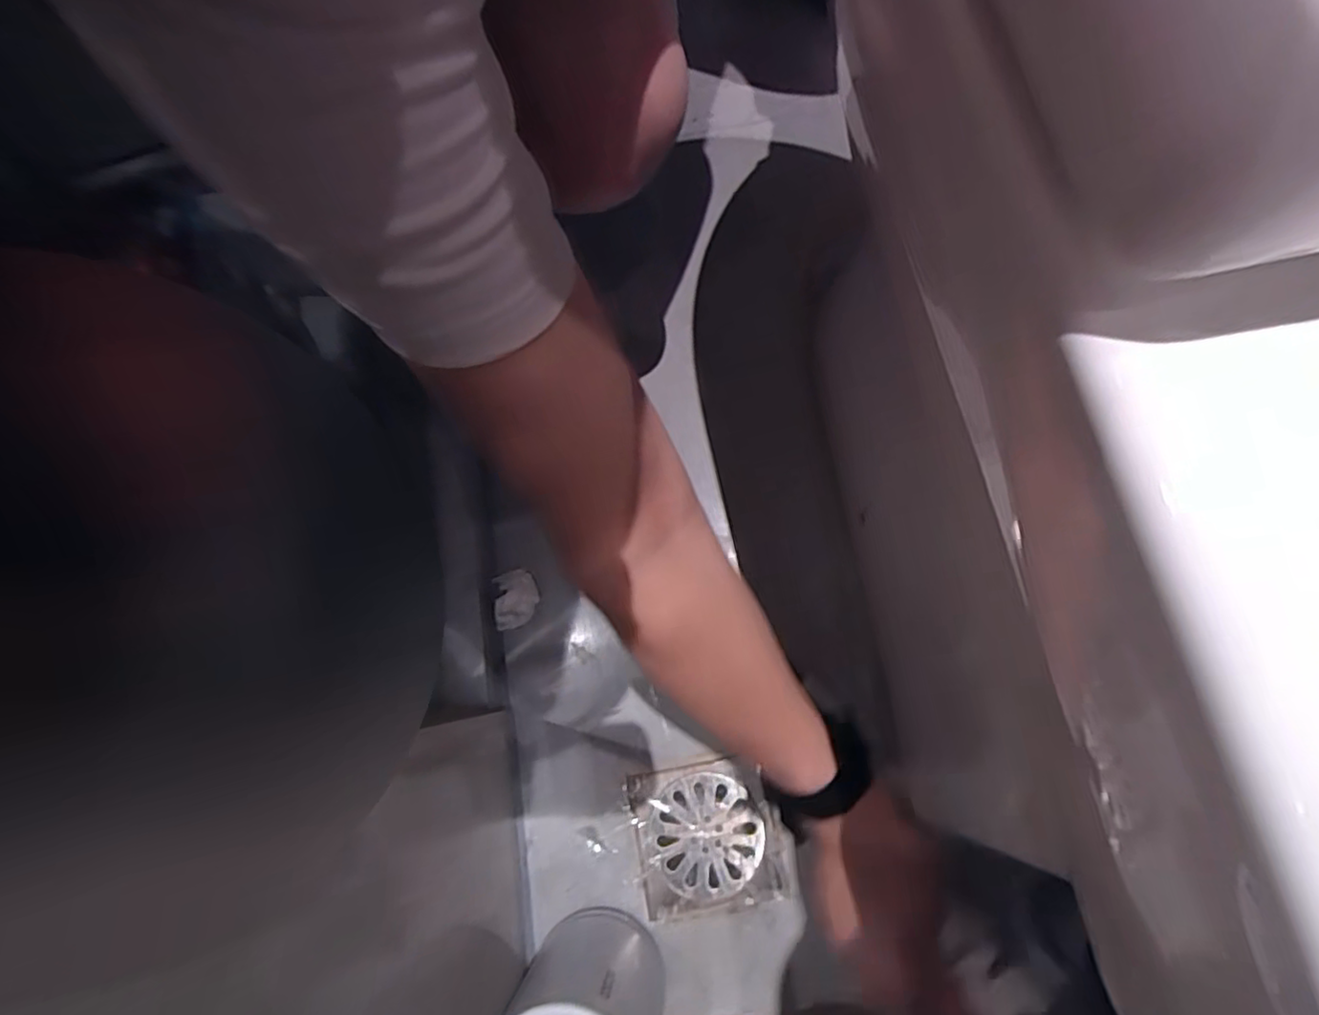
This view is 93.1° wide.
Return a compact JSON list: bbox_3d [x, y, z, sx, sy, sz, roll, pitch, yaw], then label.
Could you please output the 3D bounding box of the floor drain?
[{"bbox_3d":[0.035,0.245,0.467,0.105,0.005,0.099,-11,76,-1],"label":"floor drain"}]

